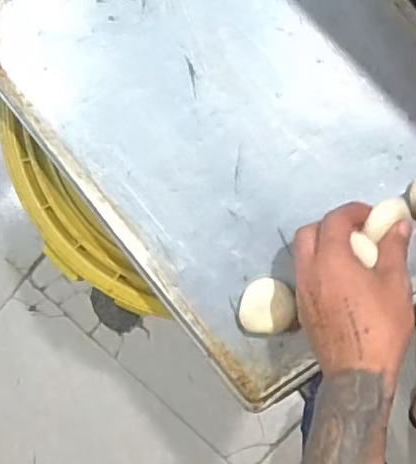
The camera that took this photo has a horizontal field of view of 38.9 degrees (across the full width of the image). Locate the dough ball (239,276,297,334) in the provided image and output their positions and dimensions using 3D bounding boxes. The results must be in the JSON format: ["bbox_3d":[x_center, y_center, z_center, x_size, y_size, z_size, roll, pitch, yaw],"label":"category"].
[{"bbox_3d":[0.054,0.066,0.540,0.048,0.025,0.048,1,97,7],"label":"dough ball"}]

